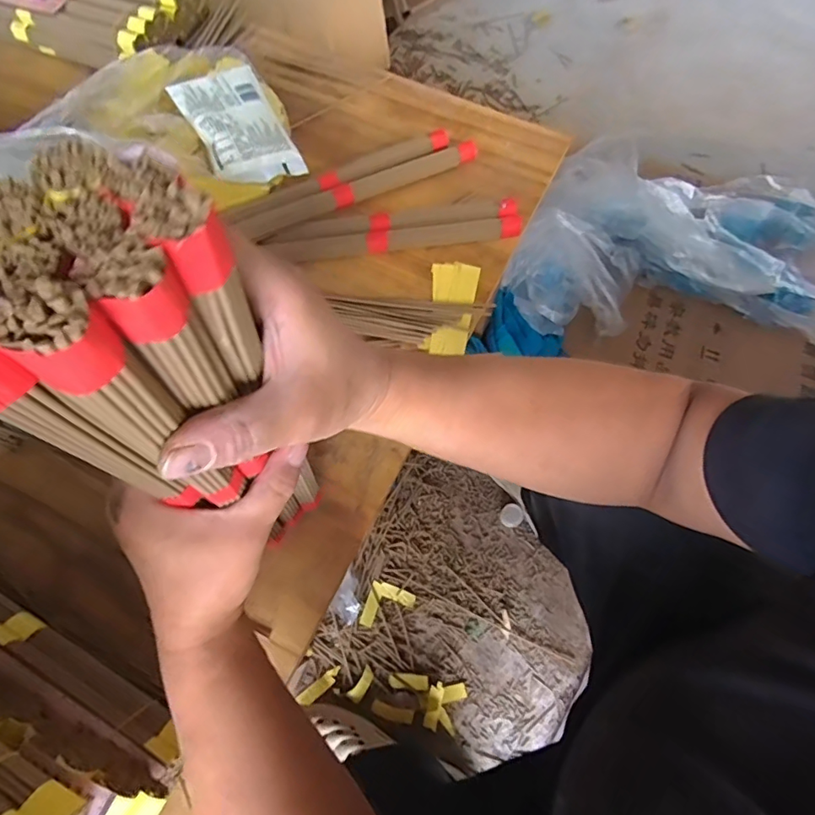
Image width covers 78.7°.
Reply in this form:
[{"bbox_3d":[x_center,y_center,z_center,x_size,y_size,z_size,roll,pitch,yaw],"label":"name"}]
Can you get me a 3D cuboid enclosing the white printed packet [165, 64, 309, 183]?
[{"bbox_3d":[-0.181,-0.302,0.535,0.089,0.032,0.142,-29,72,-11],"label":"white printed packet"}]

